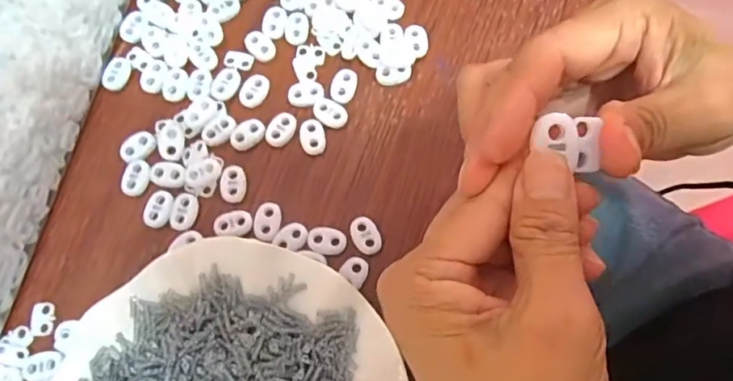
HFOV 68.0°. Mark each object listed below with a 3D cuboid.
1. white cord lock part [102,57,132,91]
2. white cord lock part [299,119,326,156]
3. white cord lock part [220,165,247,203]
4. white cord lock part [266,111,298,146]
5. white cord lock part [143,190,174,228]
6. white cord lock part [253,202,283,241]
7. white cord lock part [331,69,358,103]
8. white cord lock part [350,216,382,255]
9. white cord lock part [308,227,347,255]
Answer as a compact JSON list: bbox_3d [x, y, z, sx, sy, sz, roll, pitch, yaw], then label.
[{"bbox_3d":[-0.162,-0.076,0.353,0.014,0.005,0.022,22,76,4],"label":"white cord lock part"},{"bbox_3d":[-0.034,-0.033,0.339,0.015,0.004,0.023,-12,76,-5],"label":"white cord lock part"},{"bbox_3d":[-0.081,-0.005,0.330,0.016,0.004,0.023,-1,75,-2],"label":"white cord lock part"},{"bbox_3d":[-0.053,-0.038,0.339,0.016,0.004,0.022,24,76,5],"label":"white cord lock part"},{"bbox_3d":[-0.125,0.011,0.326,0.016,0.004,0.023,14,75,2],"label":"white cord lock part"},{"bbox_3d":[-0.059,0.018,0.323,0.016,0.004,0.023,13,75,2],"label":"white cord lock part"},{"bbox_3d":[-0.014,-0.068,0.345,0.016,0.004,0.022,13,75,2],"label":"white cord lock part"},{"bbox_3d":[0.000,0.026,0.319,0.015,0.004,0.024,-27,77,-8],"label":"white cord lock part"},{"bbox_3d":[-0.023,0.029,0.319,0.022,0.004,0.016,16,75,3],"label":"white cord lock part"}]

